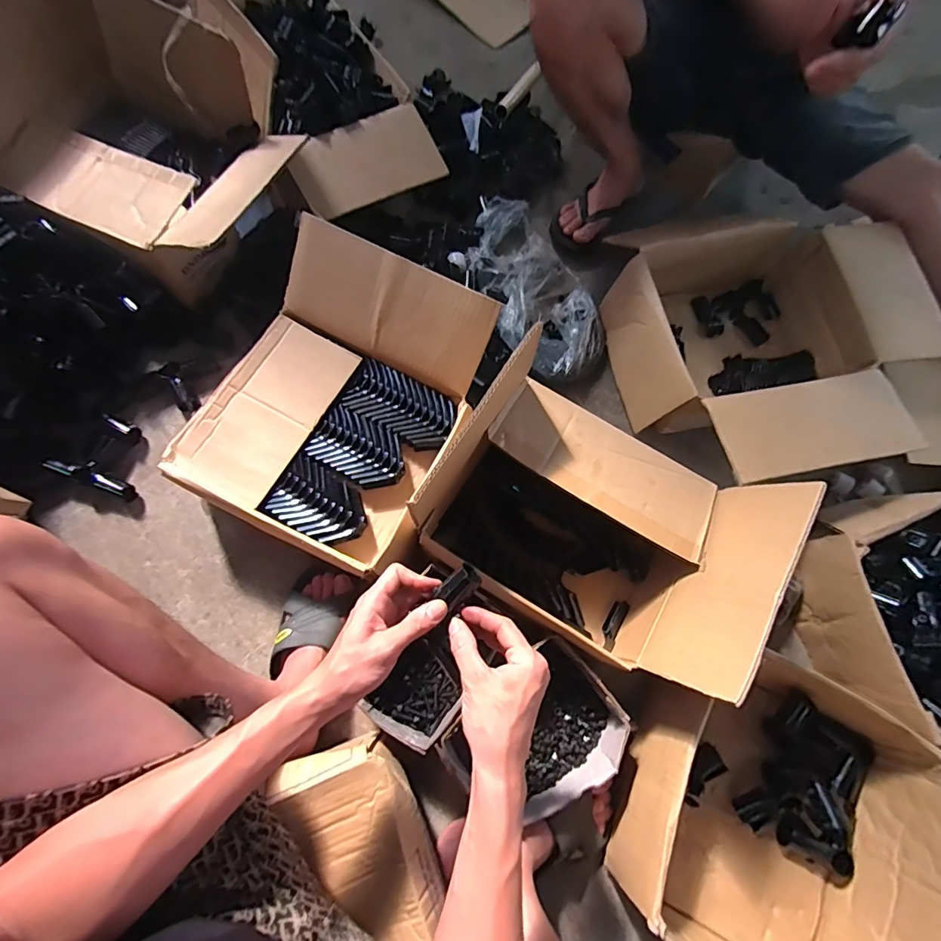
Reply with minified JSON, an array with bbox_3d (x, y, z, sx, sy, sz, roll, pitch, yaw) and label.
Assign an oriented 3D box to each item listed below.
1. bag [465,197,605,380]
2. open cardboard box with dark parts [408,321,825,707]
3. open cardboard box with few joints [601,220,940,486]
[{"bbox_3d":[0.115,-0.336,0.862,0.189,0.065,0.386,-17,74,-7],"label":"bag"},{"bbox_3d":[0.155,0.065,0.603,0.358,0.253,0.269,31,74,7],"label":"open cardboard box with dark parts"},{"bbox_3d":[0.503,-0.193,0.766,0.487,0.155,0.414,-11,74,-6],"label":"open cardboard box with few joints"}]

